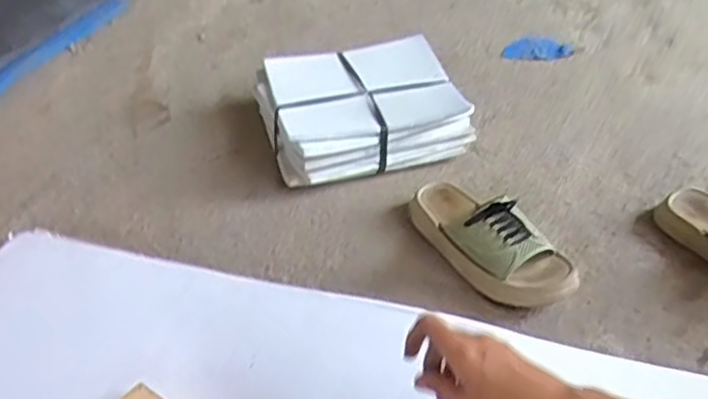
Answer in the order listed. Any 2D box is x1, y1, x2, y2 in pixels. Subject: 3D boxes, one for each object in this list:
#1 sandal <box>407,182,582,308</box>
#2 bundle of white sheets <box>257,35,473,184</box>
[{"bbox_3d":[0.161,0.047,0.801,0.099,0.080,0.232,-29,49,-29],"label":"sandal"},{"bbox_3d":[0.011,-0.134,1.014,0.296,0.110,0.237,-11,43,-13],"label":"bundle of white sheets"}]

